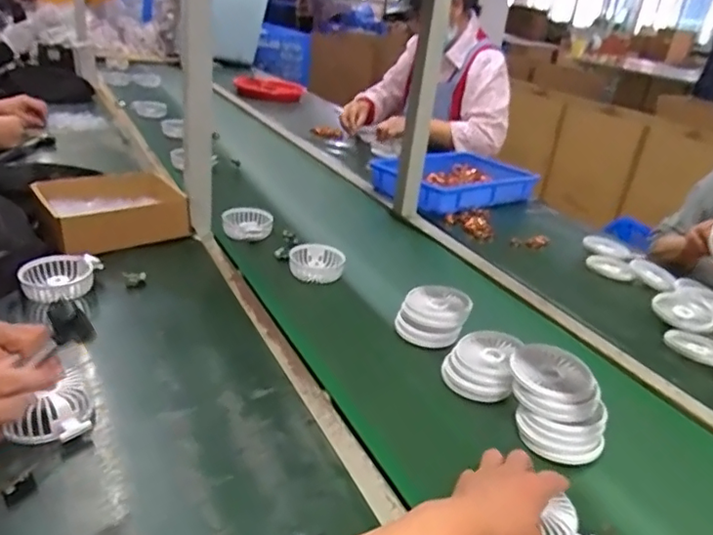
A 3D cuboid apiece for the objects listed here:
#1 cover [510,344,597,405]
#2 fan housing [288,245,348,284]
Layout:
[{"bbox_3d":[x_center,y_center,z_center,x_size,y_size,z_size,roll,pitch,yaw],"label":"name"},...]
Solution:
[{"bbox_3d":[0.217,0.116,0.628,0.075,0.021,0.085,-18,35,-42],"label":"cover"},{"bbox_3d":[-0.066,-0.011,0.944,0.091,0.033,0.085,2,26,-10],"label":"fan housing"}]

